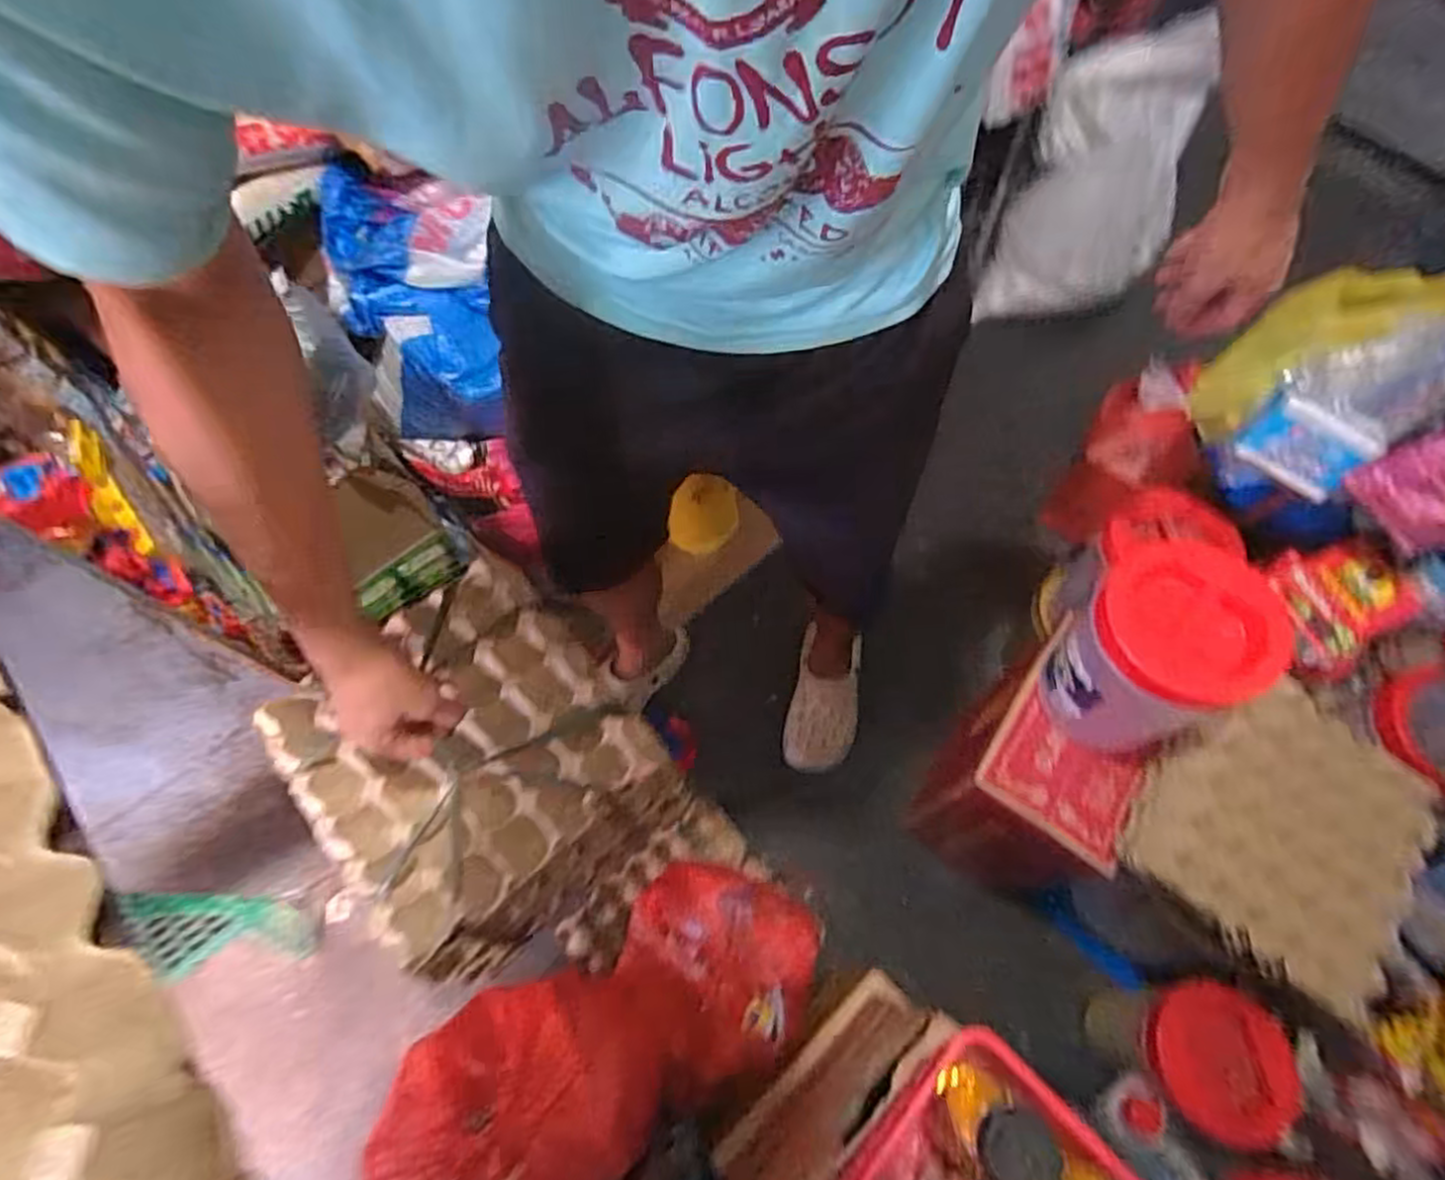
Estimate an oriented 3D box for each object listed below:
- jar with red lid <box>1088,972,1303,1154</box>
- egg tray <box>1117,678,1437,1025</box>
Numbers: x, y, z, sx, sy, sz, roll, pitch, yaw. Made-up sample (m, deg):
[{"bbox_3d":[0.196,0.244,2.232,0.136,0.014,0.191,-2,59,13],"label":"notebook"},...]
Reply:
[{"bbox_3d":[0.593,0.581,0.896,0.156,0.172,0.150,0,65,0],"label":"jar with red lid"},{"bbox_3d":[0.619,0.255,0.770,0.296,0.072,0.296,32,69,15],"label":"egg tray"}]

